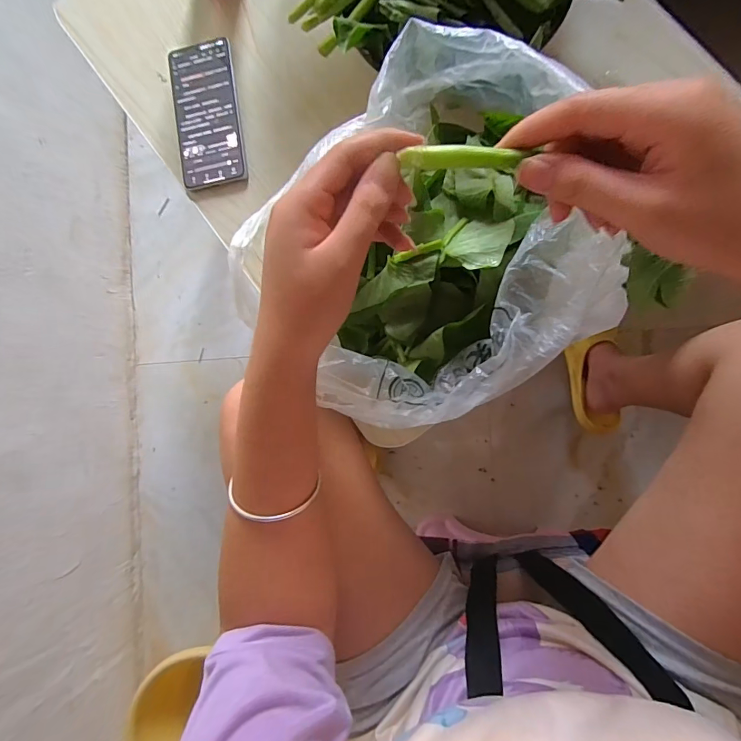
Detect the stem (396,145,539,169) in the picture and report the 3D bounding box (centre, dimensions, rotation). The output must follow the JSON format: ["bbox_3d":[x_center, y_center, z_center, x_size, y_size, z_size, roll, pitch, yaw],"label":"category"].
[{"bbox_3d":[0.045,-0.105,0.205,0.057,0.005,0.010,6,89,11],"label":"stem"}]

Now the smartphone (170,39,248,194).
[{"bbox_3d":[-0.182,-0.287,0.469,0.075,0.006,0.163,-8,88,9],"label":"smartphone"}]

